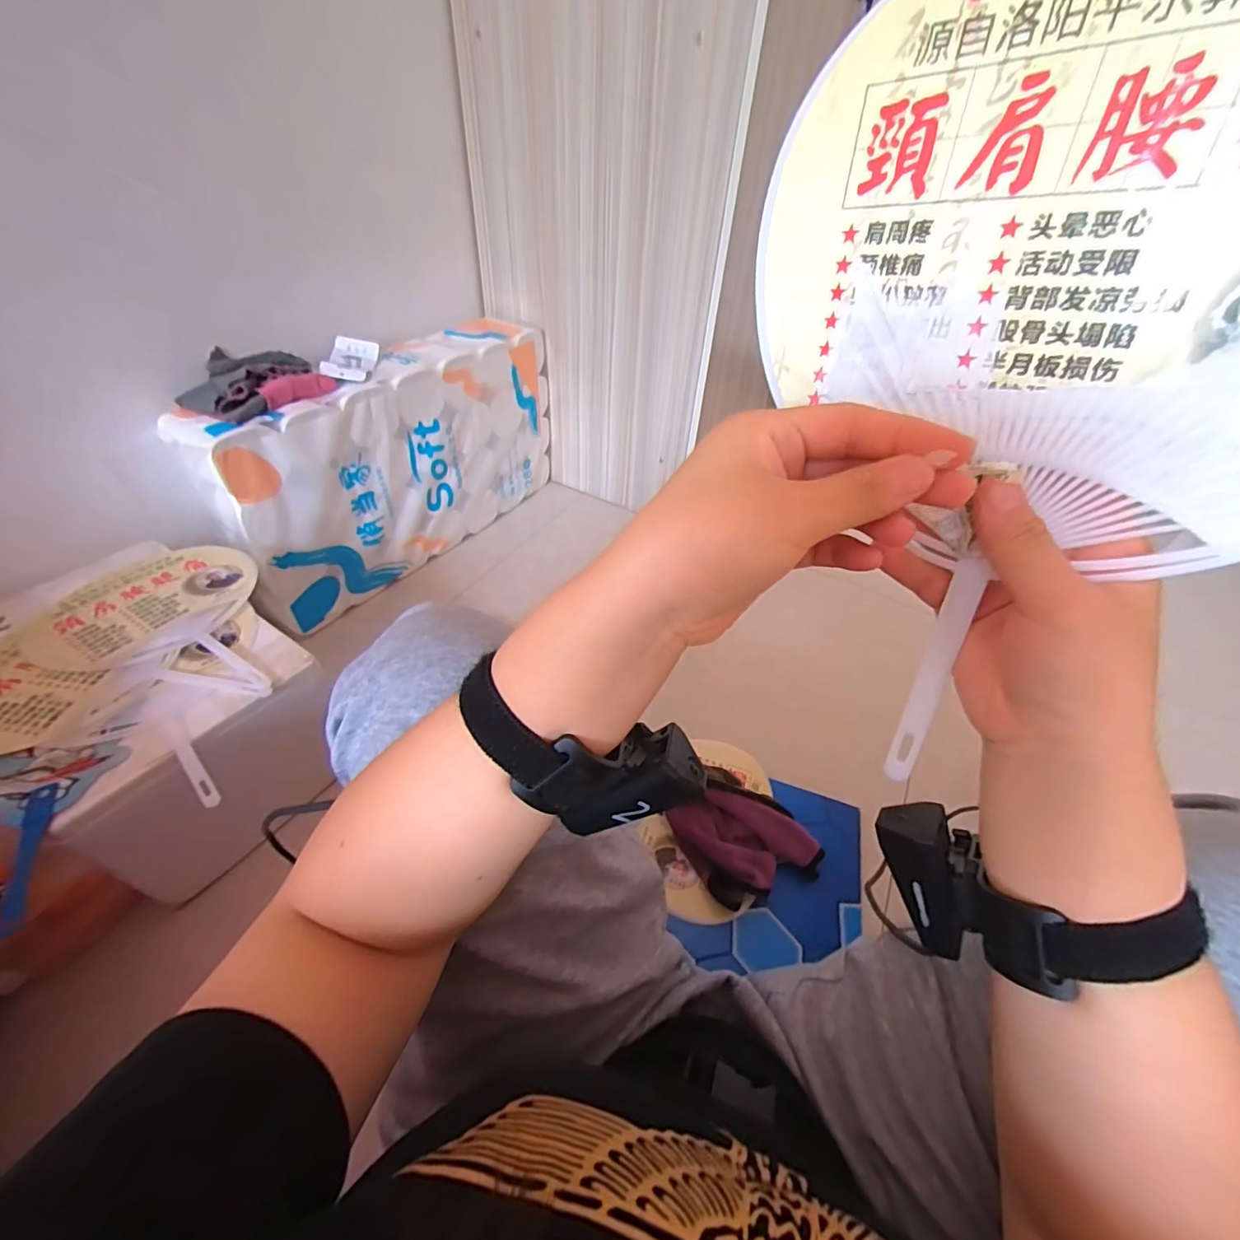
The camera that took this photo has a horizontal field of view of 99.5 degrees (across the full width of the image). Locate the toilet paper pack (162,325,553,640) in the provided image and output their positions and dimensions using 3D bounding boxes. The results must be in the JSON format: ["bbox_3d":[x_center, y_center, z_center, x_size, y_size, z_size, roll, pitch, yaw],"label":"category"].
[{"bbox_3d":[-0.361,-0.280,0.936,0.114,0.327,0.661,24,48,18],"label":"toilet paper pack"}]

